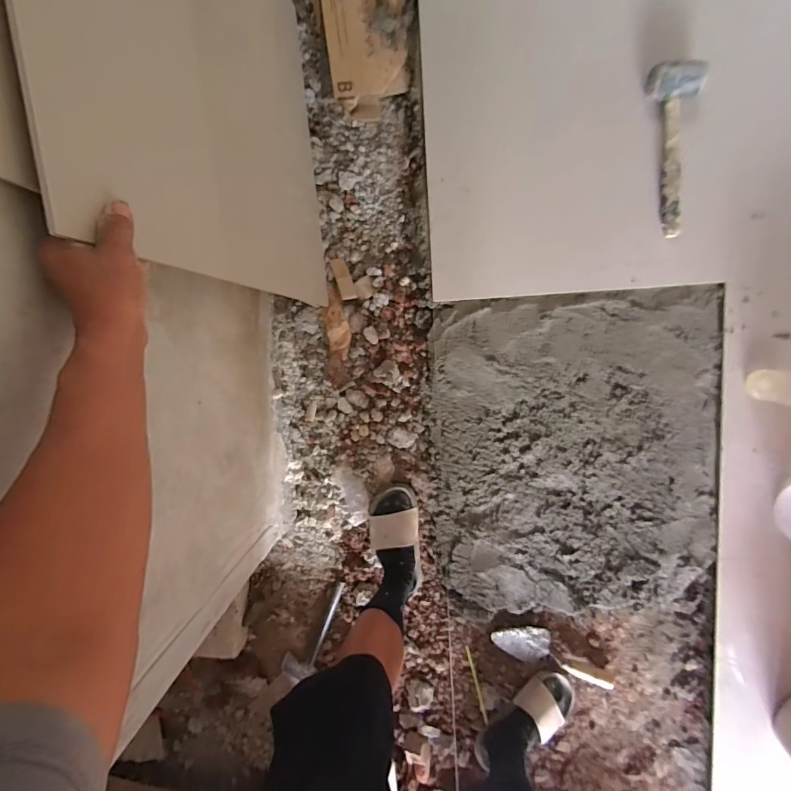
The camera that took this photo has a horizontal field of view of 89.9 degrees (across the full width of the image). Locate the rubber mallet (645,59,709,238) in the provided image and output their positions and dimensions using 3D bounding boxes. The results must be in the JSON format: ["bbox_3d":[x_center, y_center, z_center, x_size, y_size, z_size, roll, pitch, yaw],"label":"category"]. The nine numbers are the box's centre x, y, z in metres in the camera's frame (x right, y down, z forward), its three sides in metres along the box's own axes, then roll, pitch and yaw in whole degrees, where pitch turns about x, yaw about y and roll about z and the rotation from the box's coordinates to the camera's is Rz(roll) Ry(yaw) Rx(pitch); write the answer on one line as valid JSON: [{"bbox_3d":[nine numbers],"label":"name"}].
[{"bbox_3d":[0.533,-0.469,0.757,0.096,0.047,0.308,-2,96,5],"label":"rubber mallet"}]

